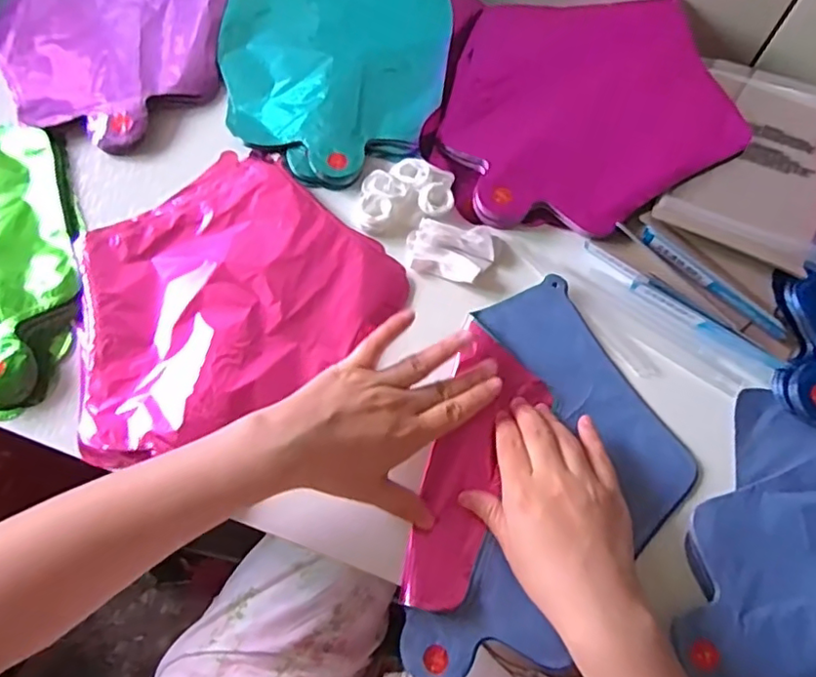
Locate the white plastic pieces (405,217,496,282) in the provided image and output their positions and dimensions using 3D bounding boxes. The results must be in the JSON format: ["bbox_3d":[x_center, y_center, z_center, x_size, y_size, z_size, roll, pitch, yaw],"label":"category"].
[{"bbox_3d":[0.032,-0.067,0.452,0.064,0.010,0.045,9,73,4],"label":"white plastic pieces"}]

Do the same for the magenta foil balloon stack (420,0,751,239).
[{"bbox_3d":[0.141,-0.192,0.486,0.235,0.028,0.228,3,73,2],"label":"magenta foil balloon stack"}]

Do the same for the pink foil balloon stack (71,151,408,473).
[{"bbox_3d":[-0.146,-0.035,0.432,0.235,0.018,0.190,-37,75,-9],"label":"pink foil balloon stack"}]

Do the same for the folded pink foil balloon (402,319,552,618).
[{"bbox_3d":[0.046,0.087,0.403,0.062,0.008,0.188,18,71,7],"label":"folded pink foil balloon"}]

